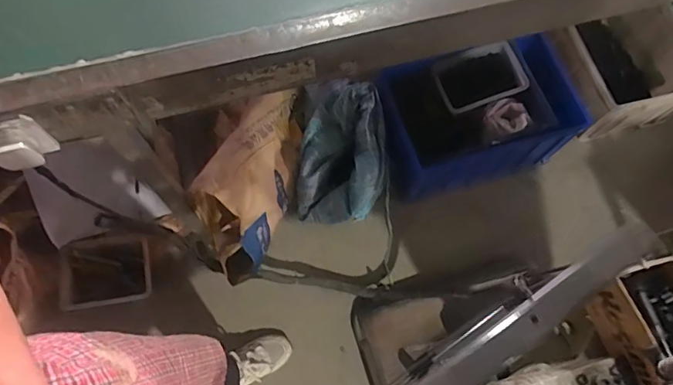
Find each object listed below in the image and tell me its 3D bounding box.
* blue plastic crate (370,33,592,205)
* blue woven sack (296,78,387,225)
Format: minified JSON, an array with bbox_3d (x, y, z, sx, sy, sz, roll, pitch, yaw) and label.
[{"bbox_3d":[0.387,-0.208,1.387,0.524,0.235,0.309,-16,71,-8],"label":"blue plastic crate"},{"bbox_3d":[0.019,-0.116,1.357,0.236,0.210,0.430,4,69,0],"label":"blue woven sack"}]

